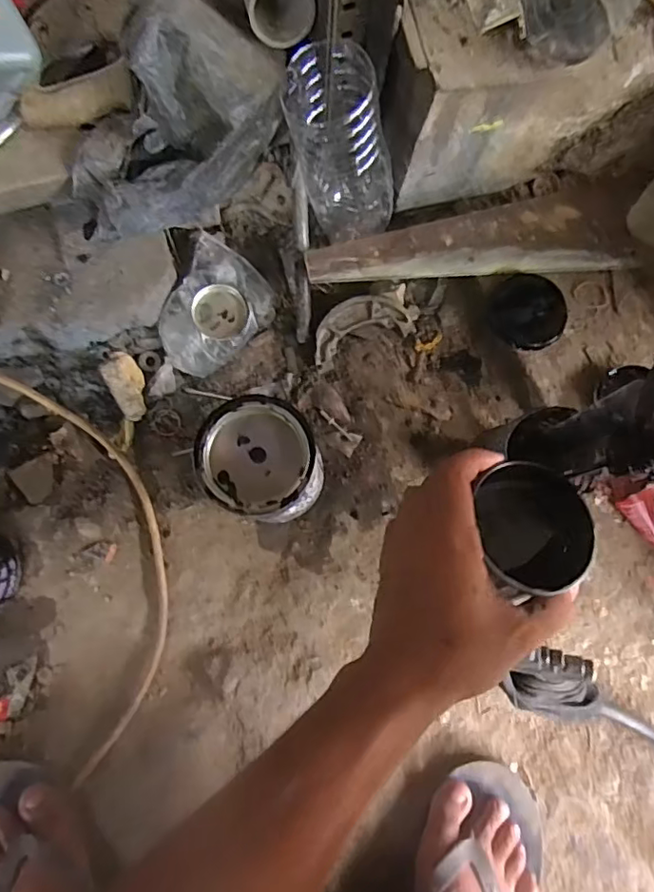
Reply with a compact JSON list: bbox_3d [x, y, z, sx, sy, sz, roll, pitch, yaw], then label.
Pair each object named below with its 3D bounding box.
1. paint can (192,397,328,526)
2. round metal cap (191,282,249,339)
[{"bbox_3d":[-0.060,0.019,0.552,0.122,0.122,0.107,23,79,0],"label":"paint can"},{"bbox_3d":[-0.116,-0.144,0.611,0.057,0.023,0.054,0,82,-2],"label":"round metal cap"}]

